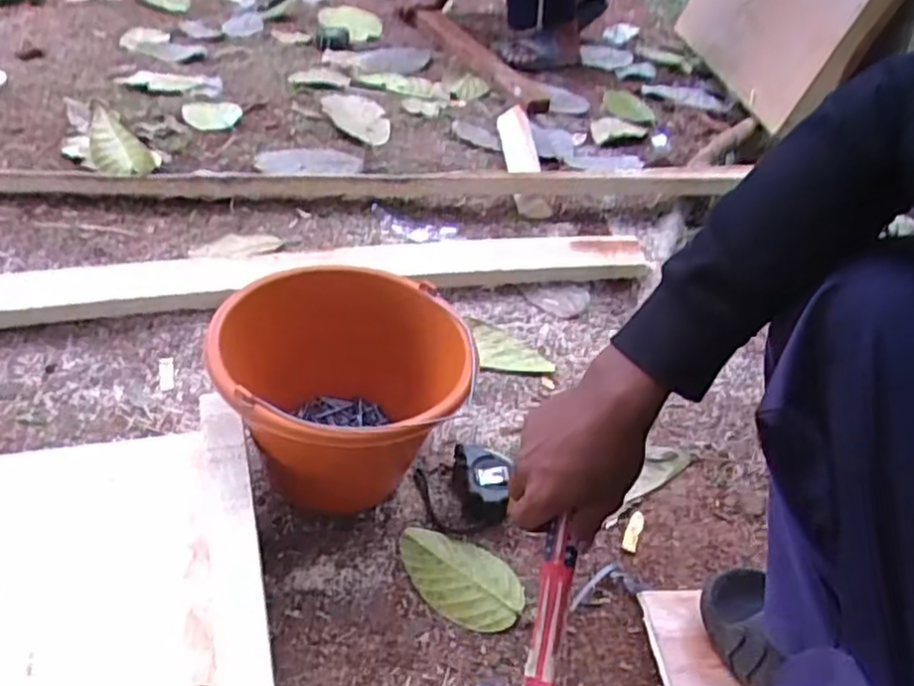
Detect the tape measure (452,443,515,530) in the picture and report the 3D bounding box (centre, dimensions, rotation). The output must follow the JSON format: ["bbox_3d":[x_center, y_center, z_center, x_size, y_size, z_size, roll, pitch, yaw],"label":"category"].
[{"bbox_3d":[0.025,0.152,0.750,0.060,0.041,0.084,7,41,0],"label":"tape measure"}]

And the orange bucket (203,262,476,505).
[{"bbox_3d":[-0.109,0.054,0.732,0.237,0.197,0.252,4,41,-3],"label":"orange bucket"}]

